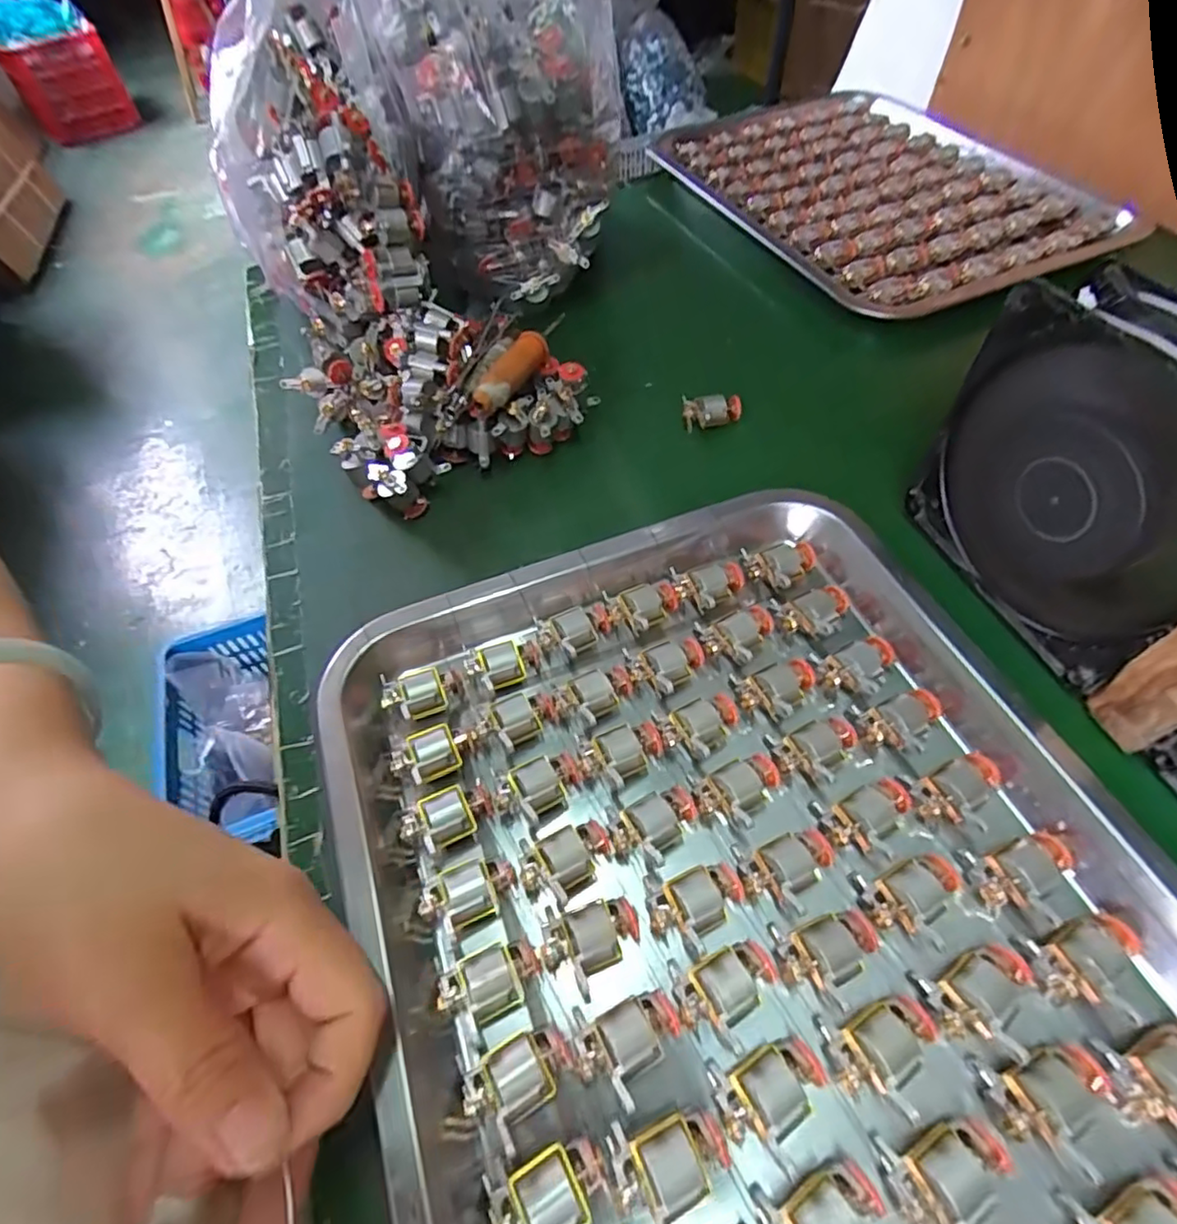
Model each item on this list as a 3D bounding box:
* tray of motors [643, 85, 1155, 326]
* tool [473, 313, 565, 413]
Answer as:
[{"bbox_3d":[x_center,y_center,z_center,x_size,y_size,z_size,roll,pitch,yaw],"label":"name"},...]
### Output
[{"bbox_3d":[0.236,-0.352,0.519,0.249,0.028,0.331,-23,56,-12],"label":"tray of motors"},{"bbox_3d":[-0.036,-0.141,0.354,0.017,0.024,0.090,20,58,18],"label":"tool"}]

